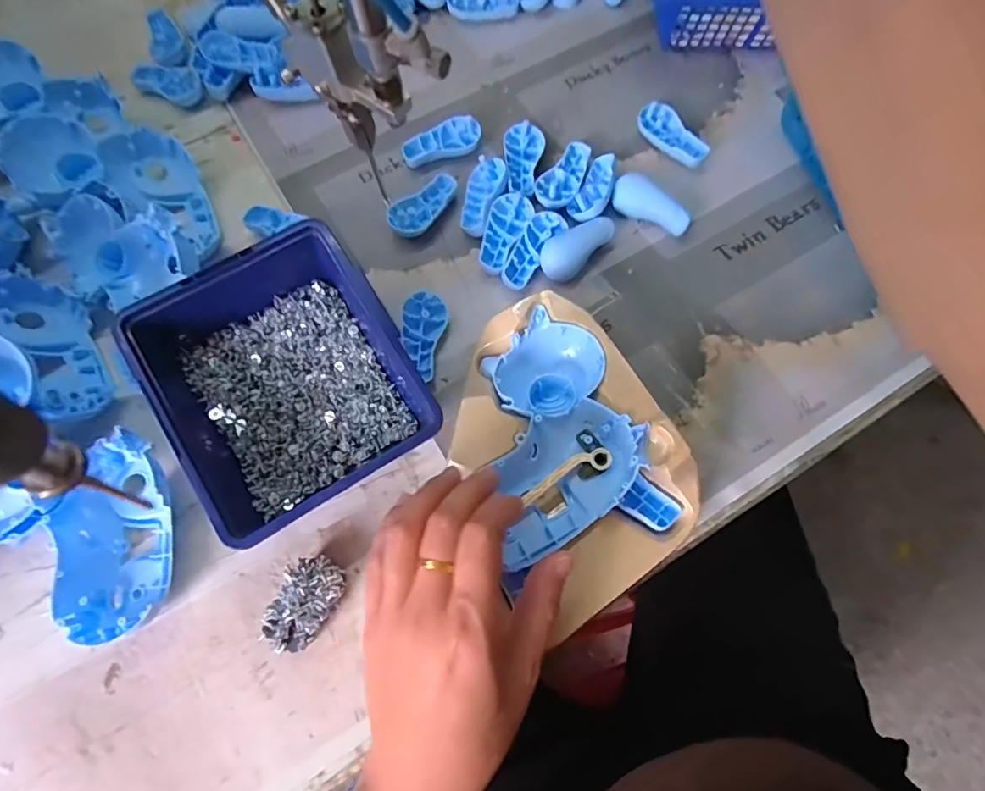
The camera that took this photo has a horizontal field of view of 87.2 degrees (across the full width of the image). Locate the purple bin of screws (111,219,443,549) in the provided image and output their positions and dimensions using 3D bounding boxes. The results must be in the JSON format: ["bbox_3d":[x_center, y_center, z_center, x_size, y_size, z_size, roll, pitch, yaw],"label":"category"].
[{"bbox_3d":[-0.131,-0.008,0.340,0.145,0.074,0.168,-30,74,-11],"label":"purple bin of screws"}]

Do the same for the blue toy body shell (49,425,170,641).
[{"bbox_3d":[-0.236,0.088,0.329,0.060,0.031,0.120,-10,71,-5],"label":"blue toy body shell"}]

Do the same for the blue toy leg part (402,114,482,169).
[{"bbox_3d":[-0.044,-0.218,0.449,0.069,0.016,0.032,-26,73,-10],"label":"blue toy leg part"}]

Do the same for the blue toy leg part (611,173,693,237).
[{"bbox_3d":[0.127,-0.152,0.417,0.066,0.018,0.025,42,75,12],"label":"blue toy leg part"}]

